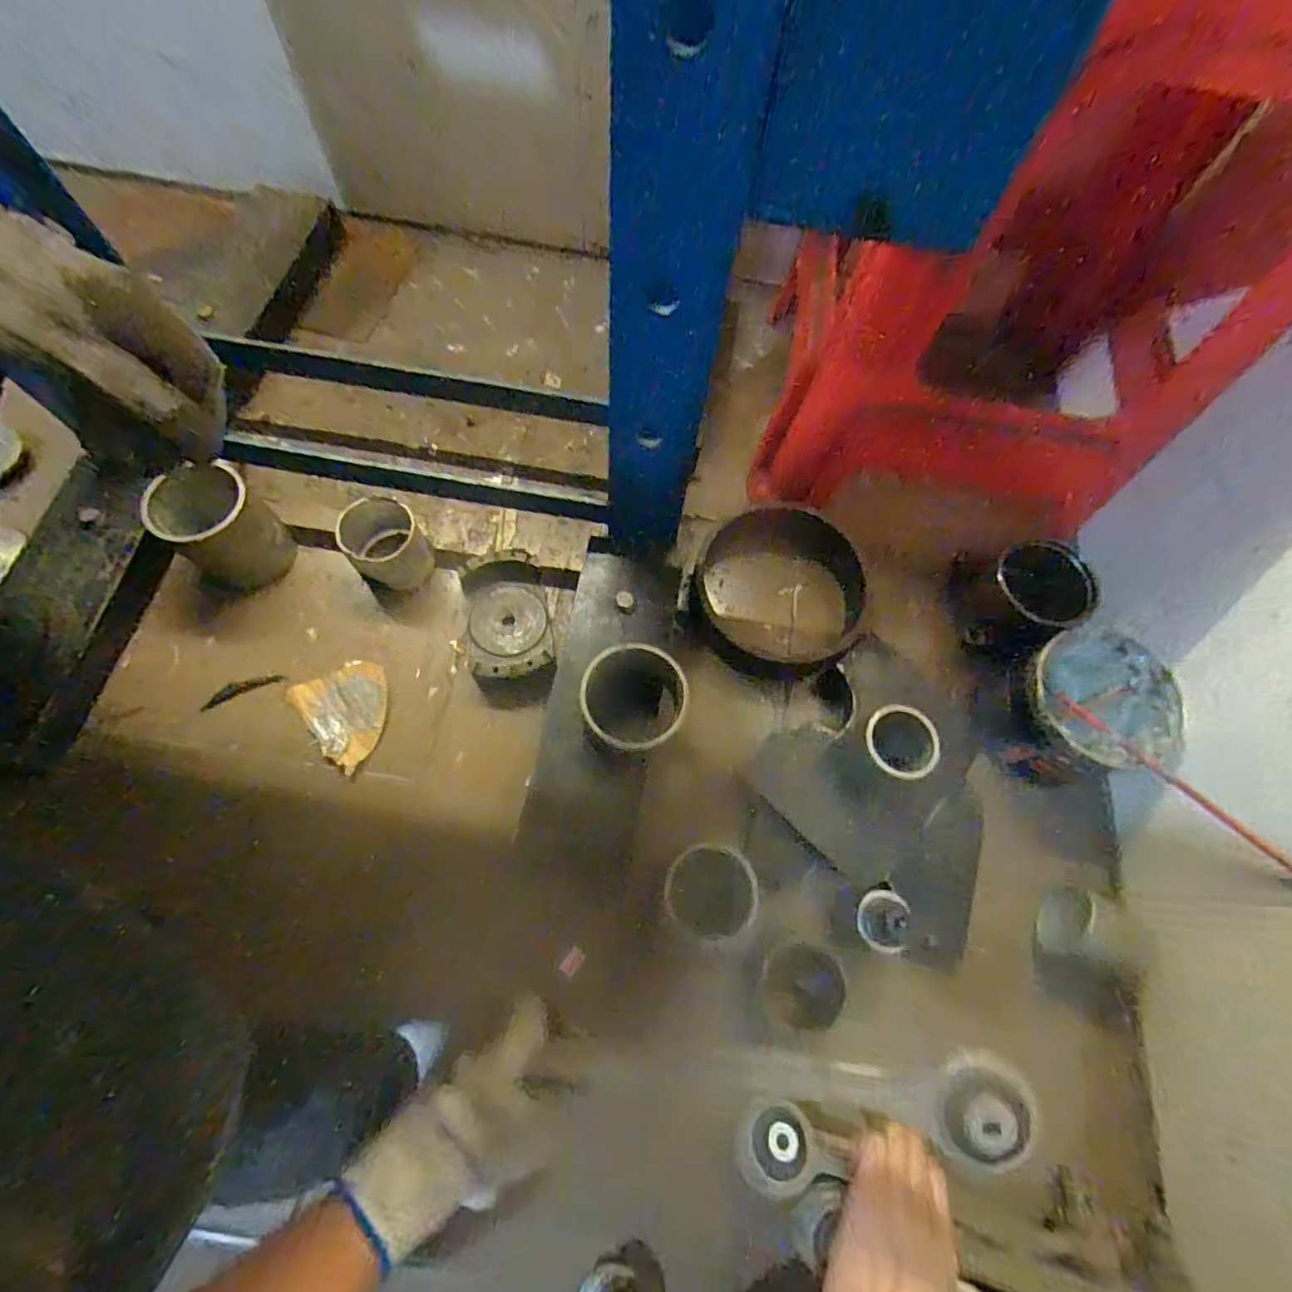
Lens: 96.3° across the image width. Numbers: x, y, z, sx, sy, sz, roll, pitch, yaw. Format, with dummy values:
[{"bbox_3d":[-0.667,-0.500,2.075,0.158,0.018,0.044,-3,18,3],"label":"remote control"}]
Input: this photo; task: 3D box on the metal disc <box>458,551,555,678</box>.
[{"bbox_3d":[-0.142,-0.029,0.587,0.083,0.034,0.134,-11,70,-8],"label":"metal disc"}]

